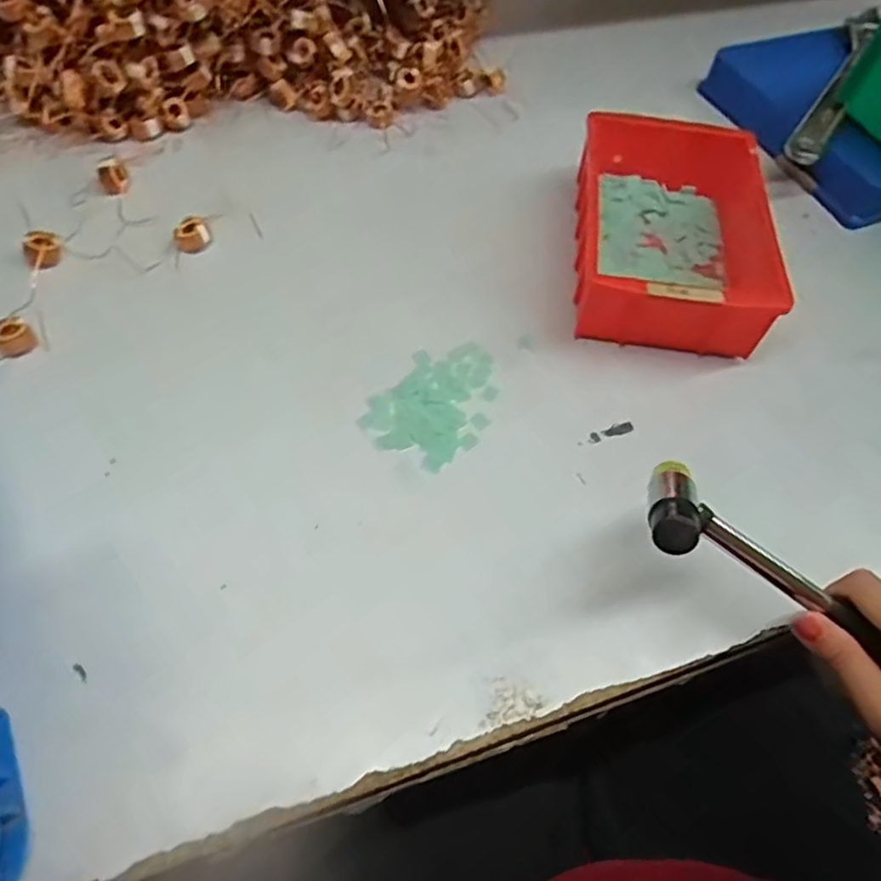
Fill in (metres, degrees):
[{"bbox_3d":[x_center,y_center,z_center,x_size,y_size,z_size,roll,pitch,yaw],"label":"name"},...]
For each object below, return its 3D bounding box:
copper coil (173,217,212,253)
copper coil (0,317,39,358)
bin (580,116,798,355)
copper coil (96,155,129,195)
[{"bbox_3d":[-0.186,-0.153,0.505,0.025,0.015,0.020,-21,61,-17],"label":"copper coil"},{"bbox_3d":[-0.277,-0.067,0.437,0.023,0.011,0.025,2,57,-3],"label":"copper coil"},{"bbox_3d":[0.170,-0.158,0.506,0.126,0.065,0.200,8,57,1],"label":"bin"},{"bbox_3d":[-0.258,-0.210,0.529,0.022,0.018,0.021,2,57,-3],"label":"copper coil"}]

